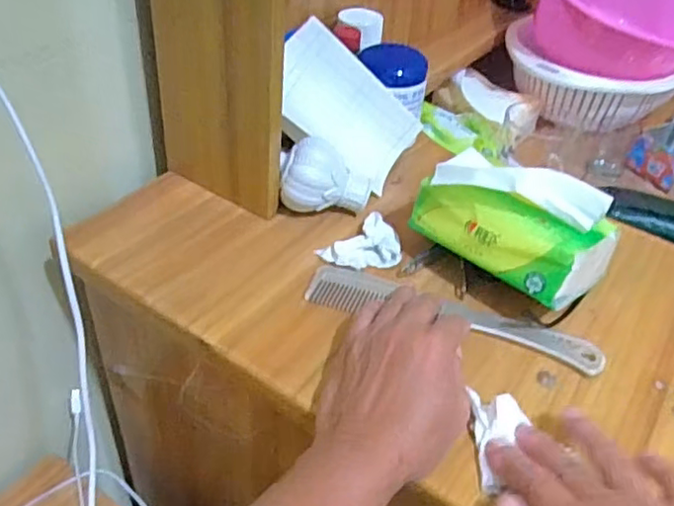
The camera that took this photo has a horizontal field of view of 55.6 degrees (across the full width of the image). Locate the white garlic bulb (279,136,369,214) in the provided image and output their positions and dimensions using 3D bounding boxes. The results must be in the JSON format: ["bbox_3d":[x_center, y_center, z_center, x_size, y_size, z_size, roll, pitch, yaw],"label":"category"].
[{"bbox_3d":[-0.010,-0.064,0.555,0.077,0.052,0.055,6,40,0],"label":"white garlic bulb"}]

